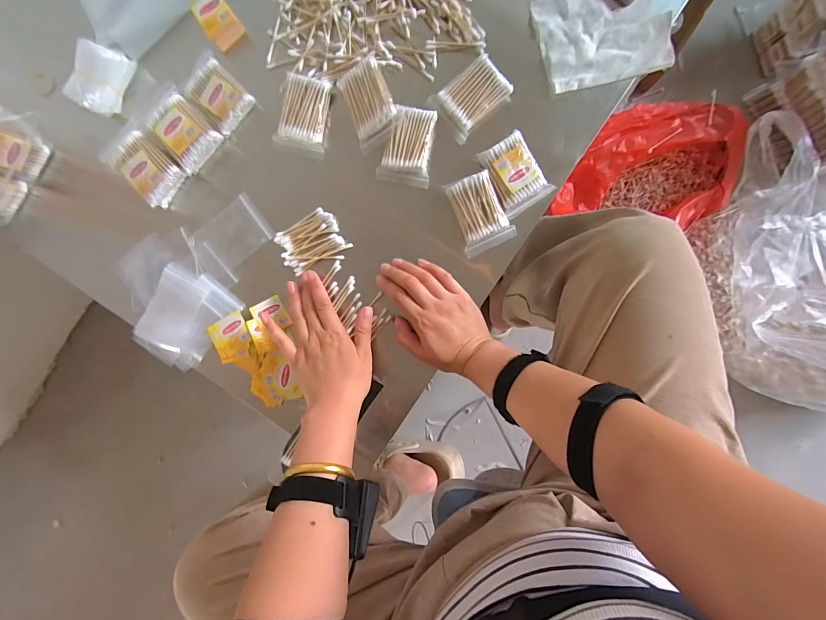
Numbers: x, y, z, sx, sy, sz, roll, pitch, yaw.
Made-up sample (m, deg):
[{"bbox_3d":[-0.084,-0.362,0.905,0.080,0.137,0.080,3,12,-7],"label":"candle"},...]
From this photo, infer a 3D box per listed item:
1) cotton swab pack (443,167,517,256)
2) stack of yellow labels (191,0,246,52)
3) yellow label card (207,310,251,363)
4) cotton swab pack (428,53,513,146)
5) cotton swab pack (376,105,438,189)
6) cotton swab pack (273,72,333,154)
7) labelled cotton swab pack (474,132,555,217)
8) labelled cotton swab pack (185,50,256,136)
[{"bbox_3d":[0.080,-0.118,0.449,0.061,0.019,0.089,-26,89,4],"label":"cotton swab pack"},{"bbox_3d":[-0.237,-0.353,0.451,0.041,0.025,0.049,-38,89,4],"label":"stack of yellow labels"},{"bbox_3d":[-0.232,0.037,0.471,0.048,0.007,0.056,-25,89,4],"label":"yellow label card"},{"bbox_3d":[0.073,-0.255,0.441,0.083,0.016,0.065,-34,89,4],"label":"cotton swab pack"},{"bbox_3d":[-0.005,-0.199,0.450,0.061,0.025,0.084,13,92,3],"label":"cotton swab pack"},{"bbox_3d":[-0.134,-0.242,0.452,0.056,0.014,0.081,12,92,3],"label":"cotton swab pack"},{"bbox_3d":[0.122,-0.164,0.446,0.061,0.018,0.083,-32,89,4],"label":"labelled cotton swab pack"},{"bbox_3d":[-0.243,-0.268,0.463,0.080,0.028,0.058,45,94,2],"label":"labelled cotton swab pack"}]

